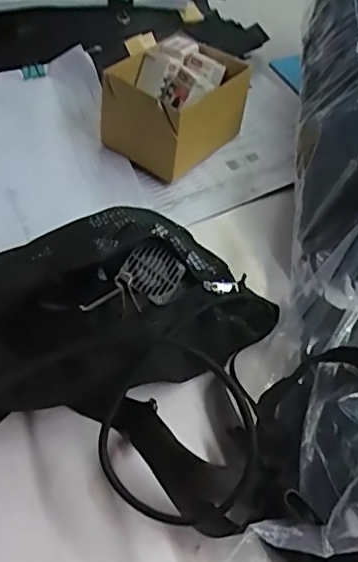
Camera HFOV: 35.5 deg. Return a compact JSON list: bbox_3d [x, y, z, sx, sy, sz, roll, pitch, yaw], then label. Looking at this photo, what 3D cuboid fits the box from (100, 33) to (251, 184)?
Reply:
[{"bbox_3d":[-0.003,-0.189,0.602,0.107,0.086,0.146,35,56,22],"label":"box"}]

